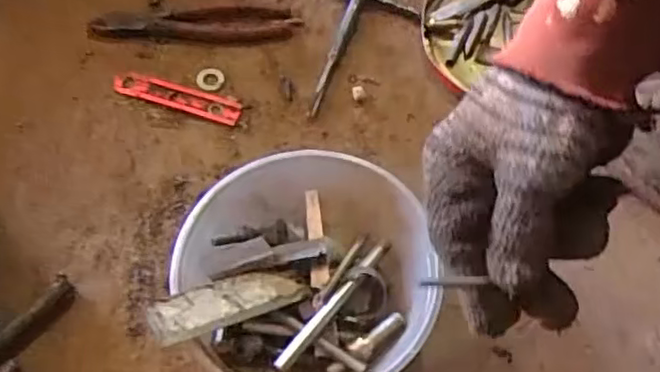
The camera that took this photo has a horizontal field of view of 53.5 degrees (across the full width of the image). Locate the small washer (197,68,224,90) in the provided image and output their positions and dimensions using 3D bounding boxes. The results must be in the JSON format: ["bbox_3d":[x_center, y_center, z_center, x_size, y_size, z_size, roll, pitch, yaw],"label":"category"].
[{"bbox_3d":[-0.103,-0.094,0.564,0.023,0.004,0.023,-8,61,-6],"label":"small washer"}]

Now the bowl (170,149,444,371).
[{"bbox_3d":[-0.015,0.066,0.442,0.156,0.068,0.161,1,62,-2],"label":"bowl"}]

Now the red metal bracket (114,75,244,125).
[{"bbox_3d":[-0.130,-0.076,0.552,0.111,0.004,0.023,17,62,6],"label":"red metal bracket"}]

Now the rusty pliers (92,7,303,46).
[{"bbox_3d":[-0.121,-0.141,0.584,0.176,0.011,0.041,-4,62,-5],"label":"rusty pliers"}]

